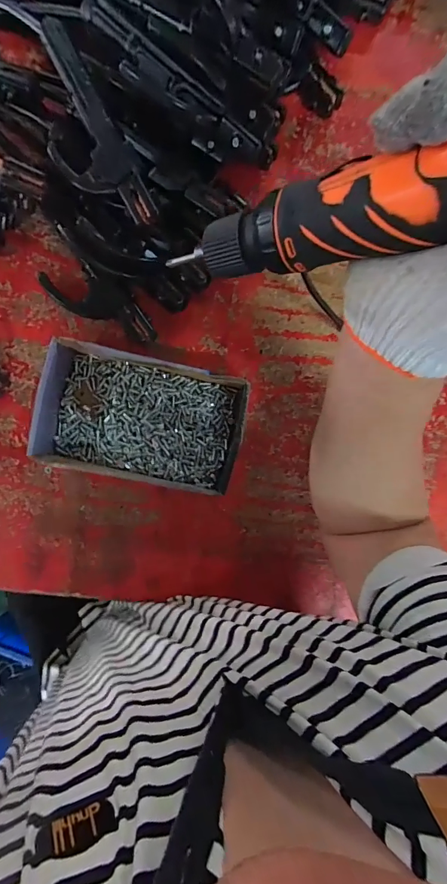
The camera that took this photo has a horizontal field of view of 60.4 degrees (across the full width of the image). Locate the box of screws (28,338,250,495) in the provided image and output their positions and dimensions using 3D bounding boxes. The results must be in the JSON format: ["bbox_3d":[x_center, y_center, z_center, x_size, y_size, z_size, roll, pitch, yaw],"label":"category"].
[{"bbox_3d":[-0.085,-0.023,0.407,0.206,0.049,0.126,11,91,-5],"label":"box of screws"}]

